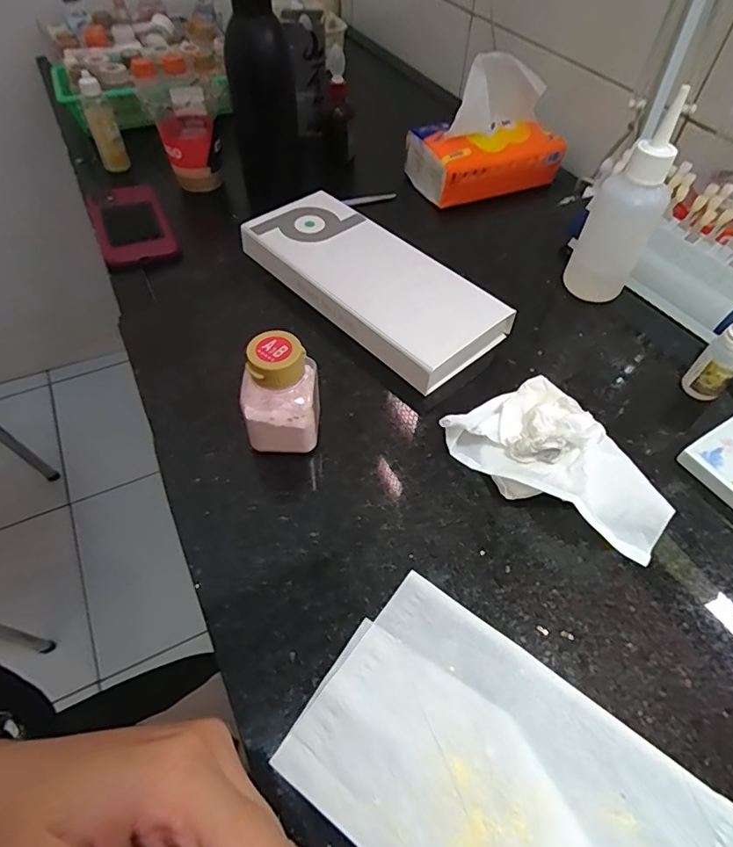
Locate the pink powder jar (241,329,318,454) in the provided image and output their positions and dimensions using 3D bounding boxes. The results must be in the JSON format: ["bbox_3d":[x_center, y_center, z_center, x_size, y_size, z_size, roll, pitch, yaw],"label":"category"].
[{"bbox_3d":[-0.049,-0.015,0.289,0.041,0.074,0.033,-3,53,-4],"label":"pink powder jar"}]

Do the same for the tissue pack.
[{"bbox_3d":[0.152,-0.357,0.607,0.182,0.126,0.088,-17,56,-14],"label":"tissue pack"}]

